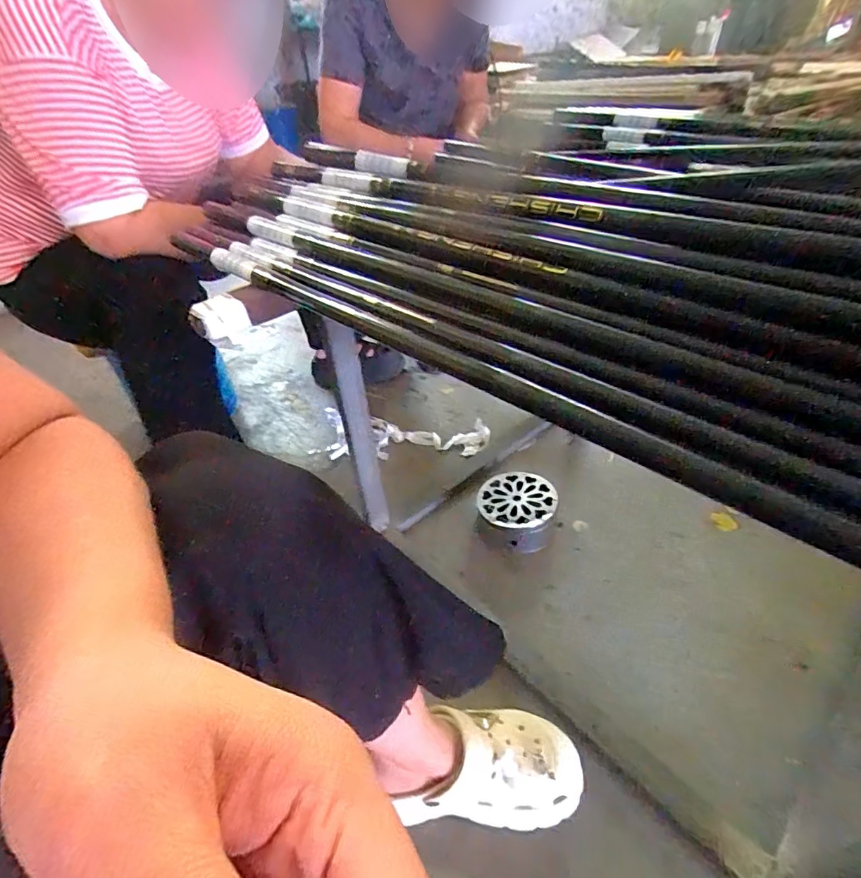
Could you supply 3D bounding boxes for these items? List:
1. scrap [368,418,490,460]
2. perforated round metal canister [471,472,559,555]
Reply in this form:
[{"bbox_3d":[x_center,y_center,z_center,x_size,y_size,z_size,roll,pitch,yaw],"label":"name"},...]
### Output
[{"bbox_3d":[-0.004,-0.007,1.074,0.259,0.020,0.106,-1,39,4],"label":"scrap"},{"bbox_3d":[0.149,0.128,0.856,0.135,0.062,0.141,3,40,8],"label":"perforated round metal canister"}]

